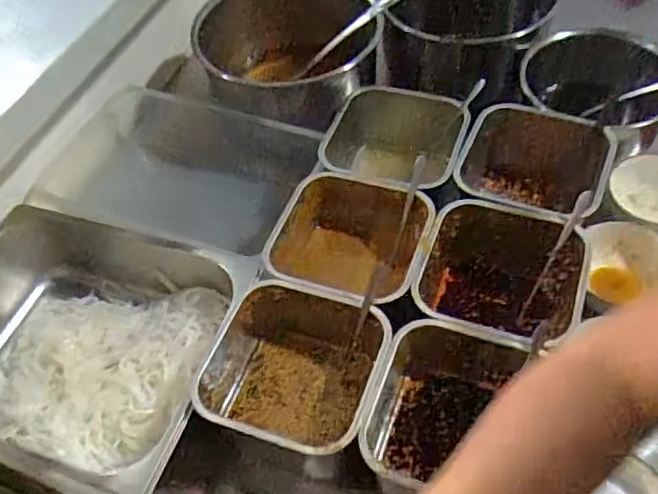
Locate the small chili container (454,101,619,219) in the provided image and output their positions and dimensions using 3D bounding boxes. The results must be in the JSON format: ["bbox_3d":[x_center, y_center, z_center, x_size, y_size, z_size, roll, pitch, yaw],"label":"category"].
[{"bbox_3d":[0.243,-0.071,0.788,0.177,0.123,0.165,15,55,16],"label":"small chili container"}]

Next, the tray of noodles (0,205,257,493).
[{"bbox_3d":[-0.267,0.101,0.683,0.340,0.091,0.262,14,55,16],"label":"tray of noodles"}]

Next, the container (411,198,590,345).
[{"bbox_3d":[0.181,0.045,0.688,0.163,0.129,0.168,16,55,17],"label":"container"}]

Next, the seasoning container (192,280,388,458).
[{"bbox_3d":[-0.030,0.125,0.628,0.157,0.089,0.160,15,55,17],"label":"seasoning container"}]

